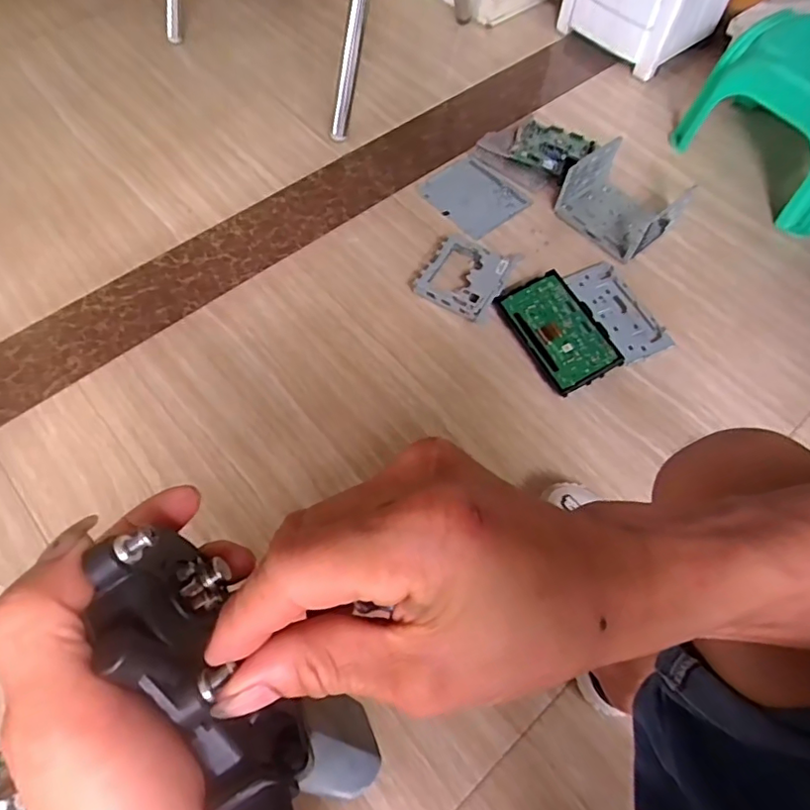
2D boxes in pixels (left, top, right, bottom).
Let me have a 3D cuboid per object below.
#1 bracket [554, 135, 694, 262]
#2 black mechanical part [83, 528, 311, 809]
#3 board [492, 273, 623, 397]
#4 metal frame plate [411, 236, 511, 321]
[{"bbox_3d":[0.391,-0.375,1.000,0.153,0.099,0.189,-41,70,-18],"label":"bracket"},{"bbox_3d":[-0.061,0.090,0.174,0.032,0.038,0.107,-30,82,-14],"label":"black mechanical part"},{"bbox_3d":[0.254,-0.122,0.912,0.124,0.022,0.198,-31,73,3],"label":"board"},{"bbox_3d":[0.104,-0.221,0.966,0.129,0.030,0.136,28,67,13],"label":"metal frame plate"}]

